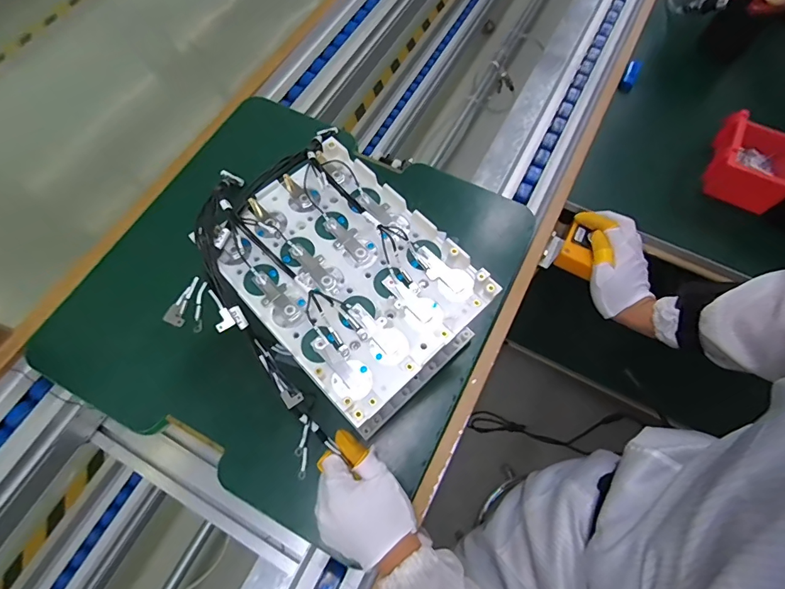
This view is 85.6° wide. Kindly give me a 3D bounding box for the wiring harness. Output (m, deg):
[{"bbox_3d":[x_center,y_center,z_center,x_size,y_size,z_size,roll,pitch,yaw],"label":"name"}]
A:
[{"bbox_3d":[-0.086,-0.012,0.421,0.223,0.086,0.239,-42,74,-15],"label":"wiring harness"}]

